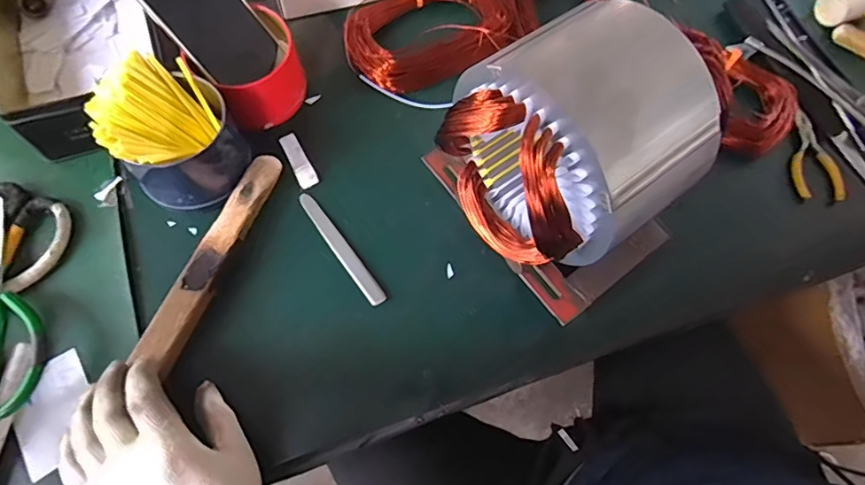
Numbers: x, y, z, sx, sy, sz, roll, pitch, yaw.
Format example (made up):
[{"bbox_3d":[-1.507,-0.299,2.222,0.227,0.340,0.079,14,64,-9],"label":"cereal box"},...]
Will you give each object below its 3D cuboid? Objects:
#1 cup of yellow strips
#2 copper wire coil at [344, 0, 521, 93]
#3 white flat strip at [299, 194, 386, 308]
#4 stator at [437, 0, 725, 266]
[{"bbox_3d":[-0.227,-0.097,0.445,0.095,0.091,0.102,1,68,-2],"label":"cup of yellow strips"},{"bbox_3d":[-0.002,-0.234,0.552,0.185,0.034,0.124,-15,70,-8],"label":"copper wire coil"},{"bbox_3d":[-0.084,0.004,0.461,0.016,0.004,0.129,-32,70,-19],"label":"white flat strip"},{"bbox_3d":[0.094,-0.068,0.358,0.134,0.136,0.138,-33,73,-15],"label":"stator"}]

